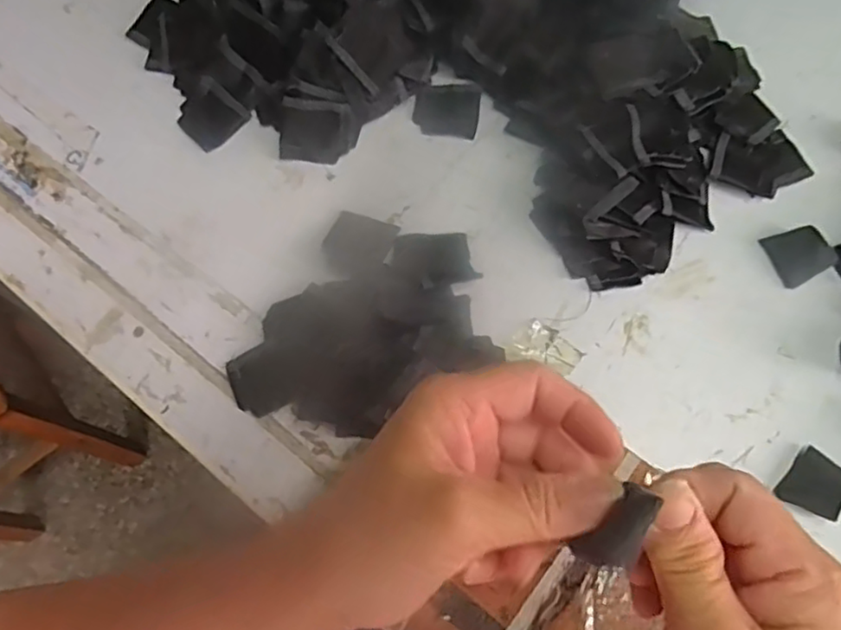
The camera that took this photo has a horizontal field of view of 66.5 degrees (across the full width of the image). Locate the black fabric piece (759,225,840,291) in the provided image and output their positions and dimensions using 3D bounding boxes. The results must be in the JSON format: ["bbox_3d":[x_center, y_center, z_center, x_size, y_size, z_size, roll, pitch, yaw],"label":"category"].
[{"bbox_3d":[0.277,-0.046,0.470,0.035,0.021,0.041,-25,71,-7],"label":"black fabric piece"}]

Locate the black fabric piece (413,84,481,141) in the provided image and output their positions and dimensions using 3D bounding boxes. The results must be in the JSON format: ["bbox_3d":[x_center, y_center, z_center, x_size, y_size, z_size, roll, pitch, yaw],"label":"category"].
[{"bbox_3d":[0.022,-0.169,0.526,0.053,0.006,0.049,7,70,4],"label":"black fabric piece"}]

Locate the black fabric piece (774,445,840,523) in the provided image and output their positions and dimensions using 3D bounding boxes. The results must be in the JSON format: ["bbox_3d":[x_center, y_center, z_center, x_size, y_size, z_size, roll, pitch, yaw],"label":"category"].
[{"bbox_3d":[0.256,0.109,0.411,0.034,0.015,0.038,37,75,14],"label":"black fabric piece"}]

